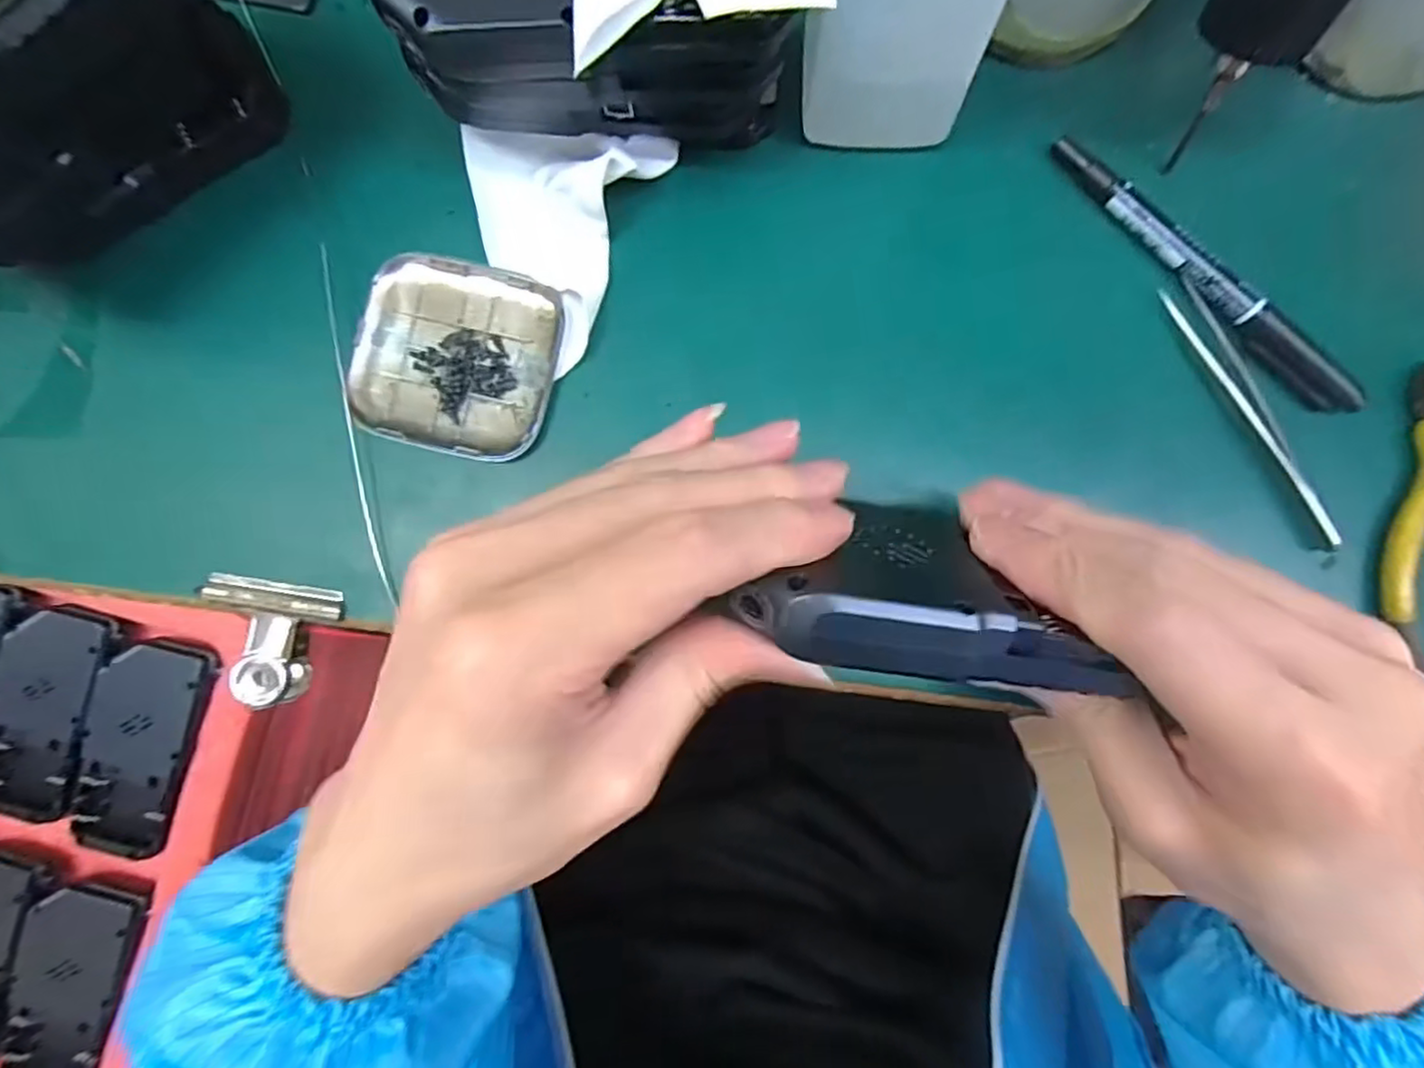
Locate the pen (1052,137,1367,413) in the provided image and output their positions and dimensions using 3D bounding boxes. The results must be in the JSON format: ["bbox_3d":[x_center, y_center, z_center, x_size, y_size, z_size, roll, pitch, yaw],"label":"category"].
[{"bbox_3d":[0.176,-0.094,0.238,0.015,0.009,0.136,-42,87,0],"label":"pen"}]

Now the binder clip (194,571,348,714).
[{"bbox_3d":[-0.165,0.040,0.246,0.047,0.018,0.043,9,88,2],"label":"binder clip"}]

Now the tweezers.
[{"bbox_3d":[0.192,-0.044,0.236,0.011,0.007,0.106,-29,87,0],"label":"tweezers"}]

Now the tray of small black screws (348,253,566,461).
[{"bbox_3d":[-0.093,-0.065,0.245,0.073,0.010,0.069,14,88,2],"label":"tray of small black screws"}]

